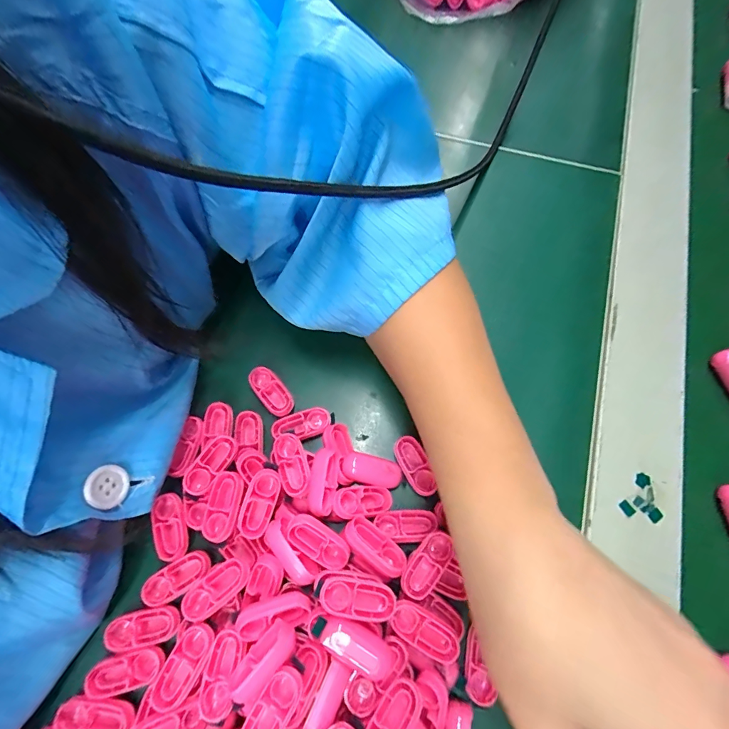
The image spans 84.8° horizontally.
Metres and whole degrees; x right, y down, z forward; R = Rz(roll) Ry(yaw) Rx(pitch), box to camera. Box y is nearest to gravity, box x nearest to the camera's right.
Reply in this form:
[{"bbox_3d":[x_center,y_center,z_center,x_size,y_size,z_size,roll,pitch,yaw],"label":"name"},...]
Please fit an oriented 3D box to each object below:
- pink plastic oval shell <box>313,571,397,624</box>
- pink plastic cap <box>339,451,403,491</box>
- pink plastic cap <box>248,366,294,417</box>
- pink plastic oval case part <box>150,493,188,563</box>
[{"bbox_3d":[-0.005,0.107,0.185,0.037,0.014,0.018,13,69,5],"label":"pink plastic oval shell"},{"bbox_3d":[0.004,0.058,0.217,0.033,0.009,0.014,13,69,5],"label":"pink plastic cap"},{"bbox_3d":[-0.056,0.017,0.242,0.016,0.010,0.034,-40,74,-14],"label":"pink plastic cap"},{"bbox_3d":[-0.104,0.086,0.212,0.017,0.004,0.034,-17,70,-6],"label":"pink plastic oval case part"}]

